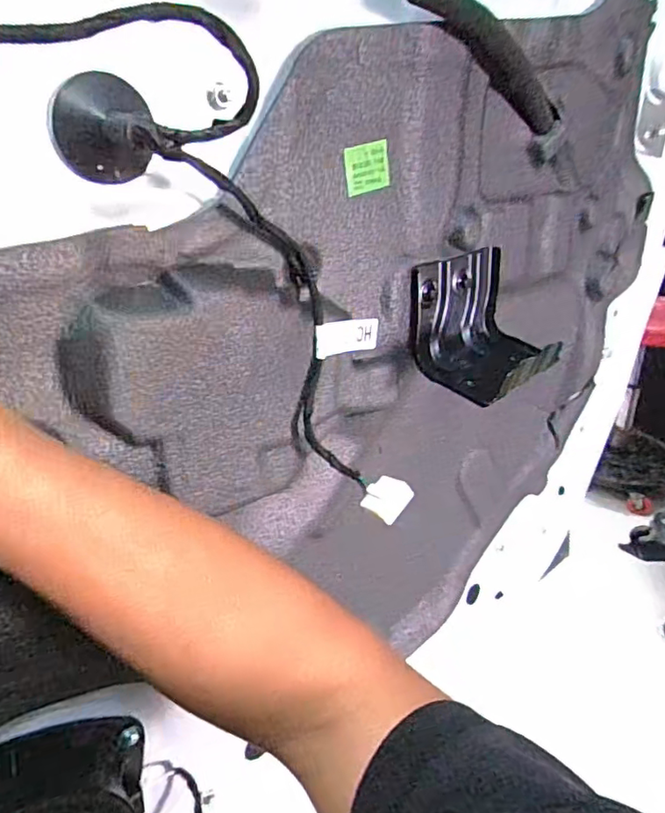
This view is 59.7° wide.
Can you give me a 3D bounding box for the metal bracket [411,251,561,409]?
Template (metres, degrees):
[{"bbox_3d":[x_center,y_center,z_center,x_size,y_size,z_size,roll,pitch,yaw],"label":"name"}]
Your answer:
[{"bbox_3d":[0.115,-0.061,0.416,0.095,0.072,0.087,-19,33,-33],"label":"metal bracket"}]

